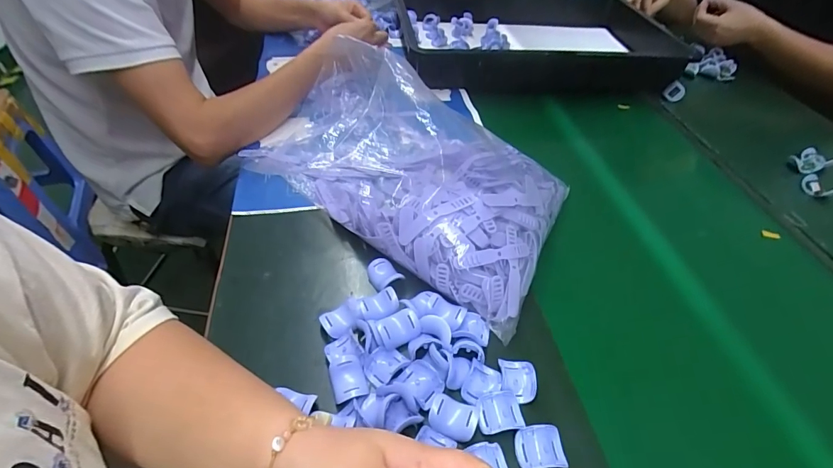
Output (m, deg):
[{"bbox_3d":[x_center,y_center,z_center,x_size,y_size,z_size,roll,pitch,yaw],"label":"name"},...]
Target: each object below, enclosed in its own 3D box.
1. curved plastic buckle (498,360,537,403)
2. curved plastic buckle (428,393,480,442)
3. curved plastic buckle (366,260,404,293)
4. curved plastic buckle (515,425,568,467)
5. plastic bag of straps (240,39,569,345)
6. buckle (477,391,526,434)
[{"bbox_3d":[0.089,0.130,0.366,0.031,0.014,0.036,5,45,-1],"label":"curved plastic buckle"},{"bbox_3d":[0.031,0.150,0.339,0.038,0.010,0.031,21,47,15],"label":"curved plastic buckle"},{"bbox_3d":[-0.036,0.044,0.437,0.027,0.021,0.039,-26,53,-28],"label":"curved plastic buckle"},{"bbox_3d":[0.100,0.172,0.328,0.038,0.016,0.030,-3,46,-9],"label":"curved plastic buckle"},{"bbox_3d":[0.013,-0.106,0.505,0.392,0.134,0.268,31,50,23],"label":"plastic bag of straps"},{"bbox_3d":[0.072,0.151,0.346,0.040,0.011,0.032,-3,46,-9],"label":"buckle"}]

